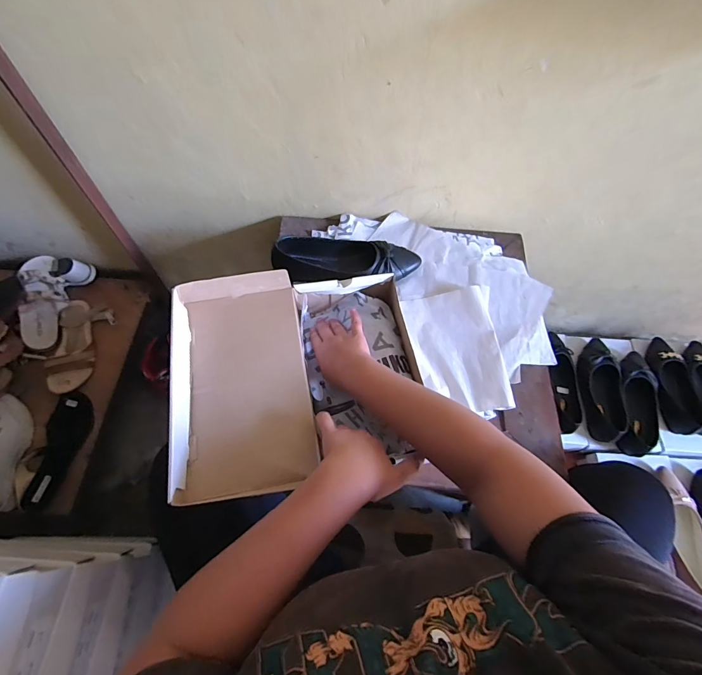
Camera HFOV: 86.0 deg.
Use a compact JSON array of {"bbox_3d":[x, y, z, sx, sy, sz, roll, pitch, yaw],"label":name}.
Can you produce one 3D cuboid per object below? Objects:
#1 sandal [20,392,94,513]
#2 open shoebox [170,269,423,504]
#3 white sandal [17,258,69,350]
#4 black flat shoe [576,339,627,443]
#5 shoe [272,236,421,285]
[{"bbox_3d":[-0.593,0.226,0.769,0.075,0.034,0.230,0,62,-2],"label":"sandal"},{"bbox_3d":[-0.063,0.047,0.541,0.326,0.121,0.295,-10,63,-7],"label":"open shoebox"},{"bbox_3d":[-0.708,-0.086,0.864,0.084,0.050,0.230,-7,79,-5],"label":"white sandal"},{"bbox_3d":[0.579,0.116,0.878,0.090,0.049,0.245,5,62,1],"label":"black flat shoe"},{"bbox_3d":[-0.006,-0.140,0.659,0.249,0.057,0.082,-8,63,-6],"label":"shoe"}]

